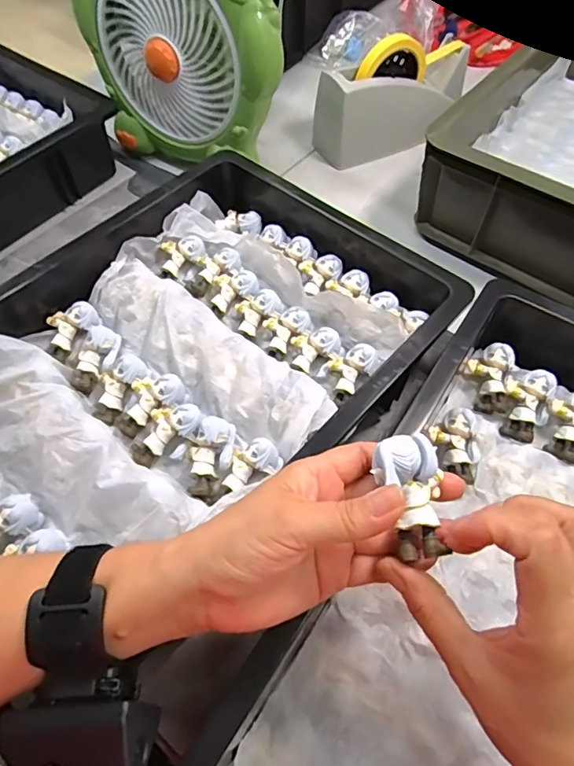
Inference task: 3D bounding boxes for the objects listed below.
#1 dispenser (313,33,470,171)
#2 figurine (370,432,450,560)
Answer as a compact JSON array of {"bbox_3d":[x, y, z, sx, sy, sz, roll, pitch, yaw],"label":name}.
[{"bbox_3d":[0.141,-0.356,0.631,0.200,0.110,0.056,-17,59,-10],"label":"dispenser"},{"bbox_3d":[0.062,0.057,0.252,0.037,0.024,0.057,6,60,3],"label":"figurine"}]

